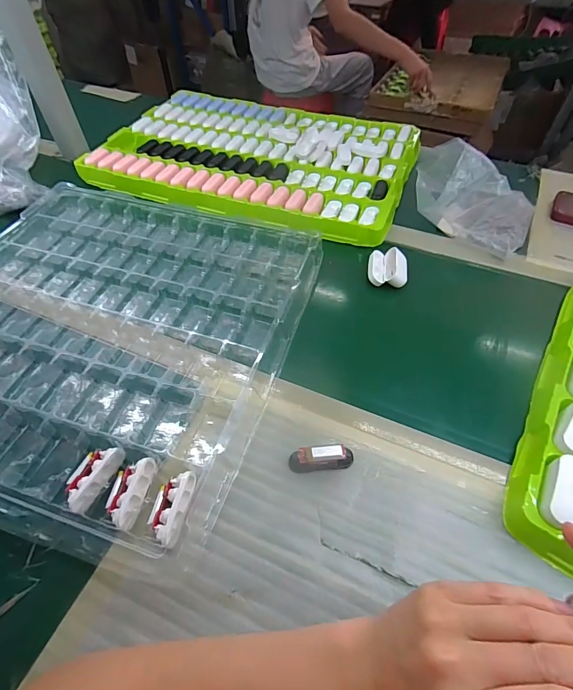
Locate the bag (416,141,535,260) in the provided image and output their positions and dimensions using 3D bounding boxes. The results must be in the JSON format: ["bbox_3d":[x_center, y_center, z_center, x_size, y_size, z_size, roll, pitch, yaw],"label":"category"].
[{"bbox_3d":[0.284,-0.234,0.561,0.192,0.105,0.131,28,58,20],"label":"bag"}]

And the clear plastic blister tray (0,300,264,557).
[{"bbox_3d":[-0.274,0.050,0.402,0.479,0.029,0.229,15,54,11],"label":"clear plastic blister tray"}]

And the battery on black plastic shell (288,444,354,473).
[{"bbox_3d":[0.035,0.110,0.362,0.062,0.027,0.018,-4,53,-3],"label":"battery on black plastic shell"}]

